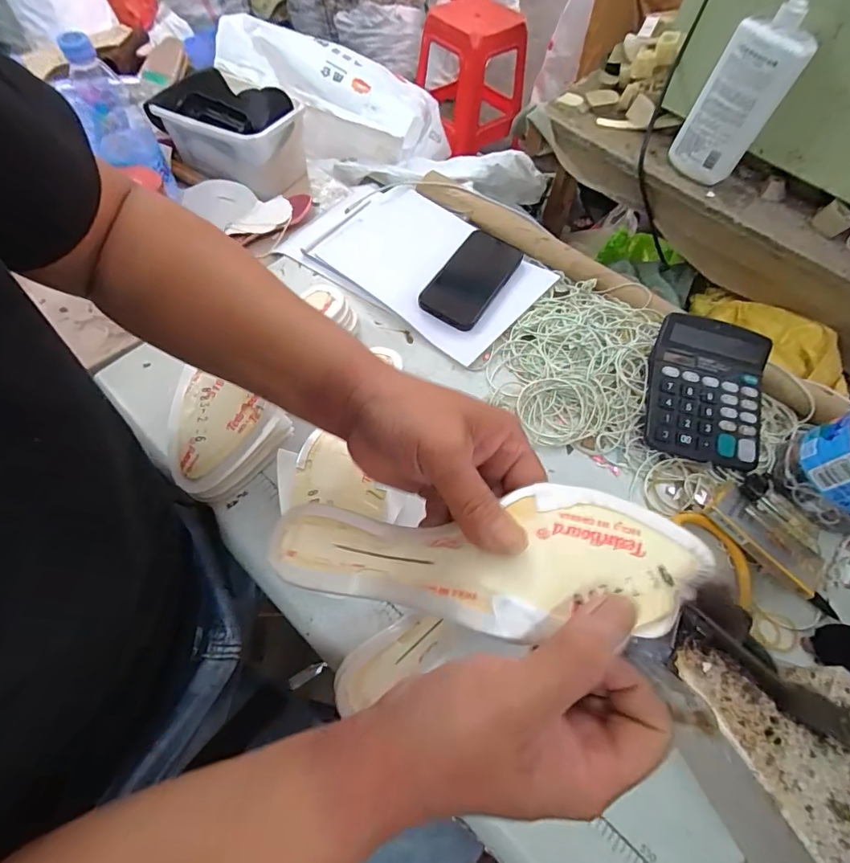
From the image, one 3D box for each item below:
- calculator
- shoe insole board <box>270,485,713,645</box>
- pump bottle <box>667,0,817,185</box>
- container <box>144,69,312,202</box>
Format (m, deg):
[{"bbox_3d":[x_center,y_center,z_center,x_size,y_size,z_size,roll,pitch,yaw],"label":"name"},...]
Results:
[{"bbox_3d":[0.285,-0.041,0.453,0.117,0.018,0.145,13,81,-2],"label":"calculator"},{"bbox_3d":[0.019,0.070,0.248,0.233,0.025,0.075,-4,59,19],"label":"shoe insole board"},{"bbox_3d":[0.499,-0.538,0.701,0.117,0.263,0.060,28,63,13],"label":"pump bottle"},{"bbox_3d":[-0.281,-0.432,0.659,0.200,0.097,0.111,22,62,10],"label":"container"}]

